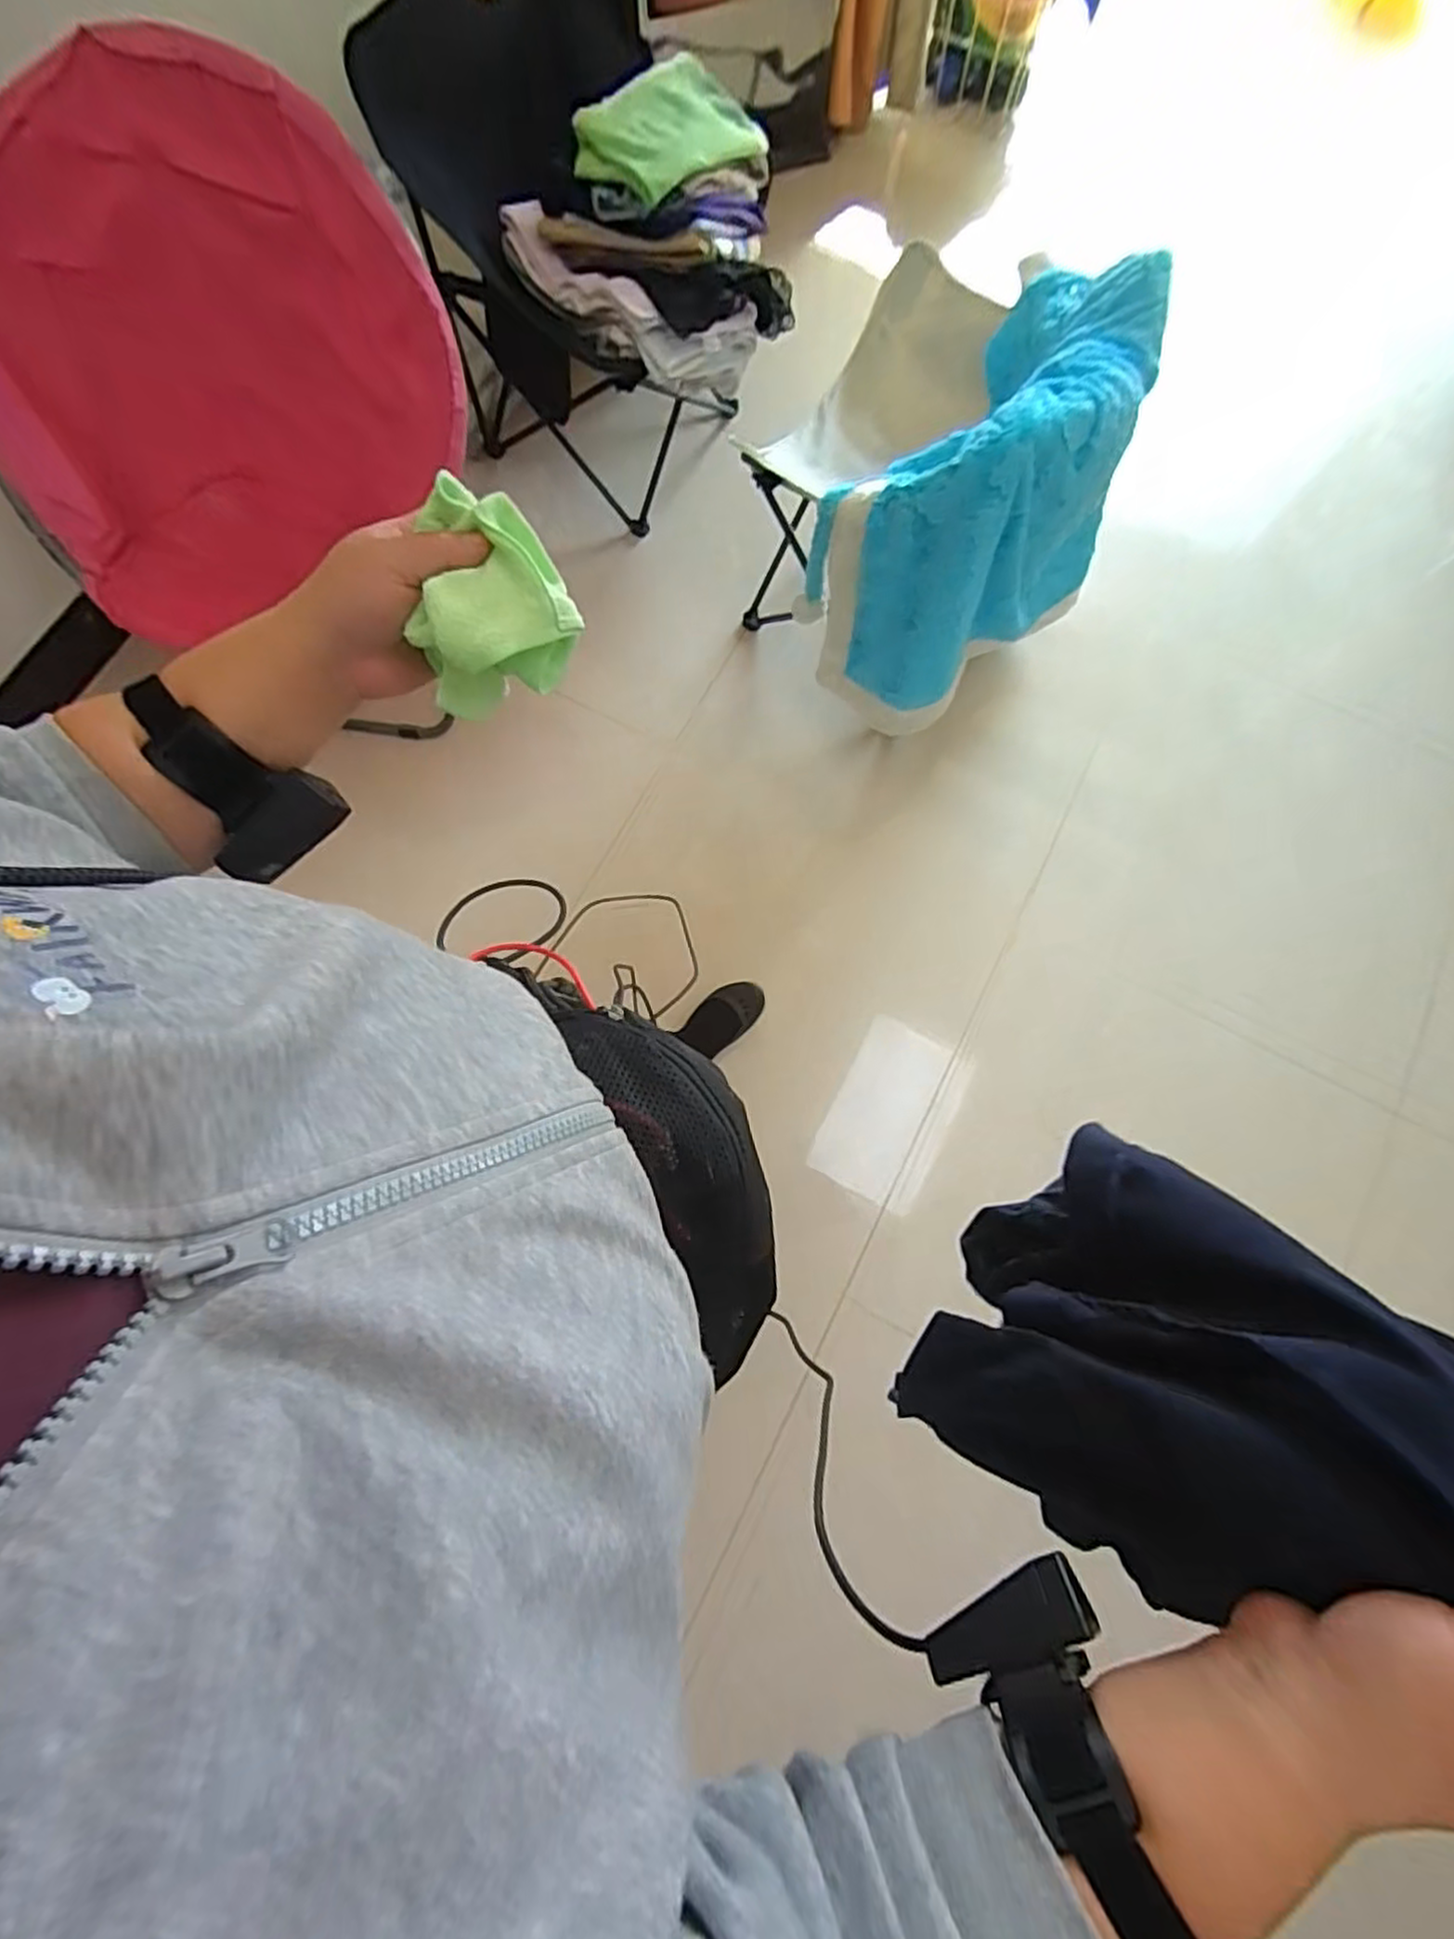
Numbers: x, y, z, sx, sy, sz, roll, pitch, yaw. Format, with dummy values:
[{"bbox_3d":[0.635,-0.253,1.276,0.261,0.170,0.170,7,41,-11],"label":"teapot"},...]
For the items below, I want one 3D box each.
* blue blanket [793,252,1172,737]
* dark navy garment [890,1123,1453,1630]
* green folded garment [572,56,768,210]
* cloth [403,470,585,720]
[{"bbox_3d":[0.411,-0.764,1.220,0.539,0.503,0.325,-43,81,-10],"label":"blue blanket"},{"bbox_3d":[0.201,0.198,0.400,0.183,0.332,0.145,-18,78,-5],"label":"dark navy garment"},{"bbox_3d":[-0.088,-1.405,1.222,0.332,0.082,0.173,-44,81,-10],"label":"green folded garment"},{"bbox_3d":[-0.131,-0.203,0.404,0.084,0.067,0.089,-16,77,-5],"label":"cloth"}]

